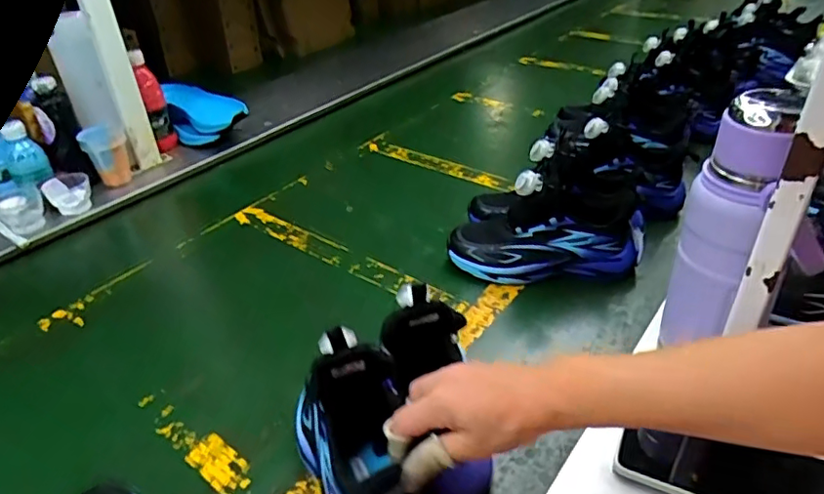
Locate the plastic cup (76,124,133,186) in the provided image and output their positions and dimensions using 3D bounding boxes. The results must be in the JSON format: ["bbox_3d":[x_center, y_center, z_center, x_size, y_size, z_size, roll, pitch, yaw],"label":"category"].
[{"bbox_3d":[-0.511,-0.156,0.949,0.066,0.085,0.071,-11,32,-14],"label":"plastic cup"}]

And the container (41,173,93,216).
[{"bbox_3d":[-0.533,-0.083,0.886,0.063,0.041,0.058,-23,37,-31],"label":"container"}]

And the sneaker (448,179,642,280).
[{"bbox_3d":[0.167,-0.029,0.717,0.230,0.113,0.101,-3,35,1],"label":"sneaker"}]

